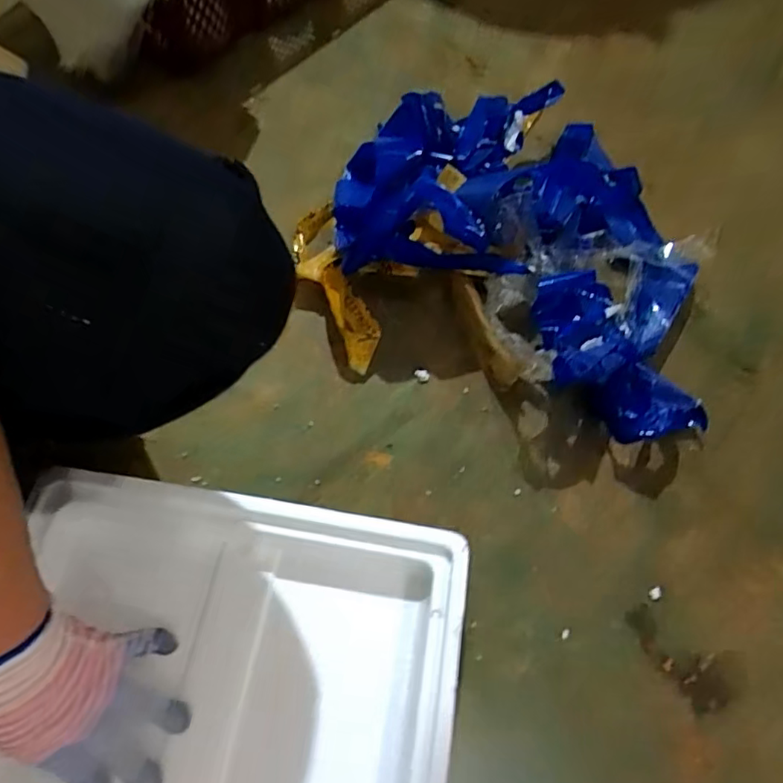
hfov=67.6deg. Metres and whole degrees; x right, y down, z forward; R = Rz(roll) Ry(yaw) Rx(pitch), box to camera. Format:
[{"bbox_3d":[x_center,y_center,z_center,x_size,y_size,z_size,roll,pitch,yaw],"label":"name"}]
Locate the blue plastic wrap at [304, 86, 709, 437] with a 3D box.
[{"bbox_3d":[0.124,-0.184,0.635,0.415,0.107,0.445,8,61,2],"label":"blue plastic wrap"}]

